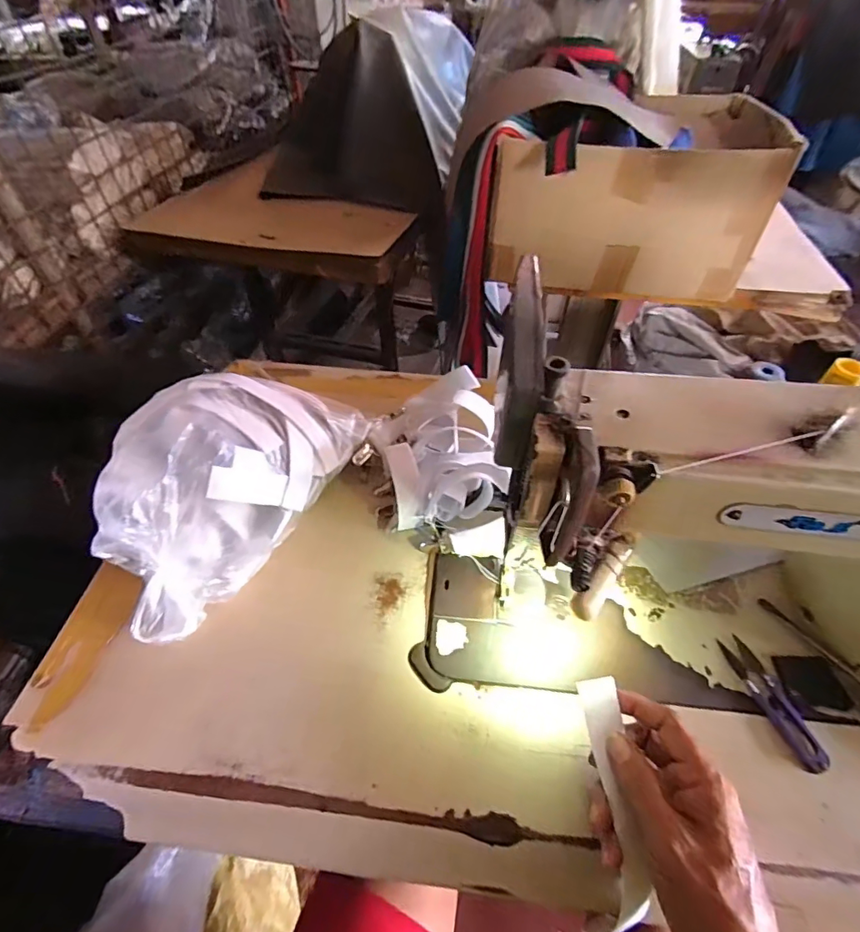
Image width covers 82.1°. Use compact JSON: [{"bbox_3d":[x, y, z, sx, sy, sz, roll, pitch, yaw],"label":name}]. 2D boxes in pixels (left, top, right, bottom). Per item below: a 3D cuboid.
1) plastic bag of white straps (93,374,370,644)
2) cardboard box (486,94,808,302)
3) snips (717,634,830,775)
[{"bbox_3d":[-0.170,0.013,0.433,0.127,0.132,0.248,15,51,15],"label":"plastic bag of white straps"},{"bbox_3d":[0.298,-0.448,0.773,0.377,0.213,0.317,6,49,7],"label":"cardboard box"},{"bbox_3d":[0.263,0.178,0.379,0.026,0.012,0.098,-9,49,-6],"label":"snips"}]

